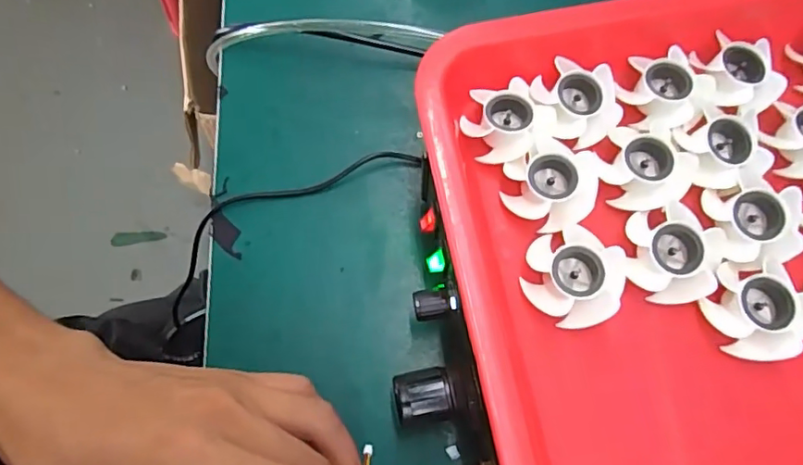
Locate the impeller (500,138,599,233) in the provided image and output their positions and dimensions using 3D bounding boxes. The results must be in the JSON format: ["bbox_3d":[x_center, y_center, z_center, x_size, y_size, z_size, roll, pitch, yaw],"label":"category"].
[{"bbox_3d":[0.071,-0.024,0.258,0.040,0.015,0.041,0,71,0],"label":"impeller"}]

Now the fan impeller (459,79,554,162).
[{"bbox_3d":[0.051,-0.054,0.269,0.039,0.017,0.040,0,71,0],"label":"fan impeller"}]

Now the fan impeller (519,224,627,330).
[{"bbox_3d":[0.076,0.019,0.244,0.042,0.016,0.043,0,71,0],"label":"fan impeller"}]

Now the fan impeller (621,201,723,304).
[{"bbox_3d":[0.120,0.009,0.244,0.042,0.016,0.041,0,71,0],"label":"fan impeller"}]

